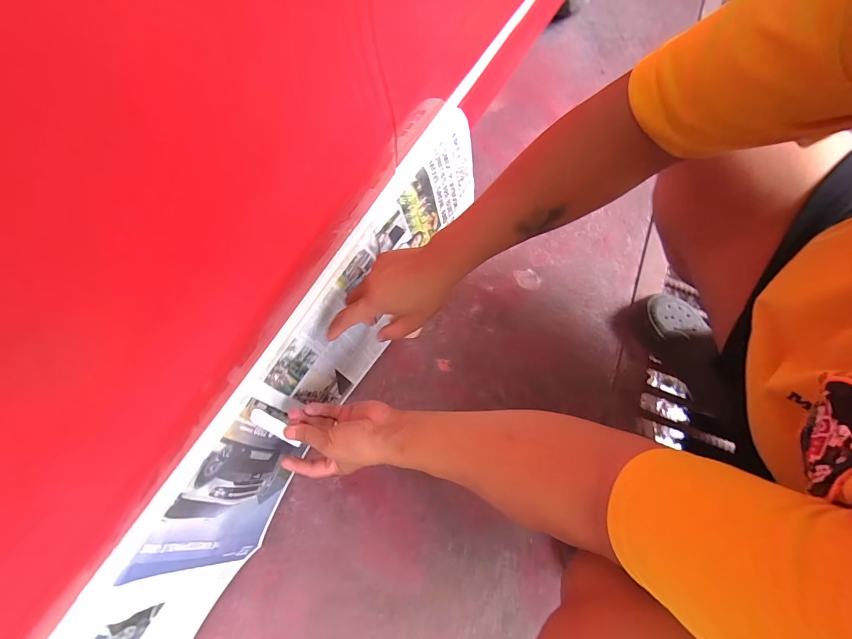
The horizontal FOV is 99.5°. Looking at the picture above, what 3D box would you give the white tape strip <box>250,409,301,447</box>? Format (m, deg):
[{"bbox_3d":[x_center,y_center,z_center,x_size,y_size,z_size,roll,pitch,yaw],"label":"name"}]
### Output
[{"bbox_3d":[-0.181,0.131,0.435,0.068,0.009,0.016,44,76,-25],"label":"white tape strip"}]

